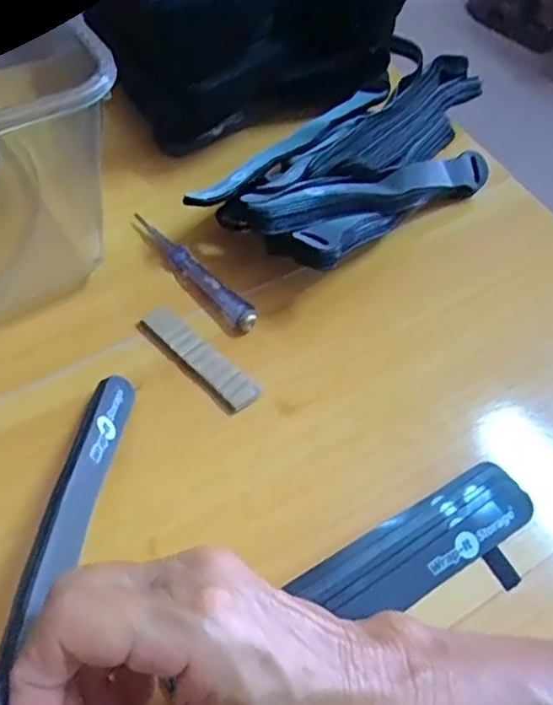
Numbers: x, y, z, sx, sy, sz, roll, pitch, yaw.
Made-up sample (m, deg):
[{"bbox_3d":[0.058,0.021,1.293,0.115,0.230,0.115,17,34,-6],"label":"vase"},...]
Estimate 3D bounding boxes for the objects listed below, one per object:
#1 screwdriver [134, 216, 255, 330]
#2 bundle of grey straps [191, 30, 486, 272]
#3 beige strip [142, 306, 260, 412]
[{"bbox_3d":[-0.055,-0.055,0.404,0.015,0.013,0.120,-36,67,-24],"label":"screwdriver"},{"bbox_3d":[0.072,-0.139,0.441,0.116,0.056,0.265,40,62,20],"label":"bundle of grey straps"},{"bbox_3d":[-0.045,0.002,0.369,0.085,0.007,0.018,41,63,20],"label":"beige strip"}]

